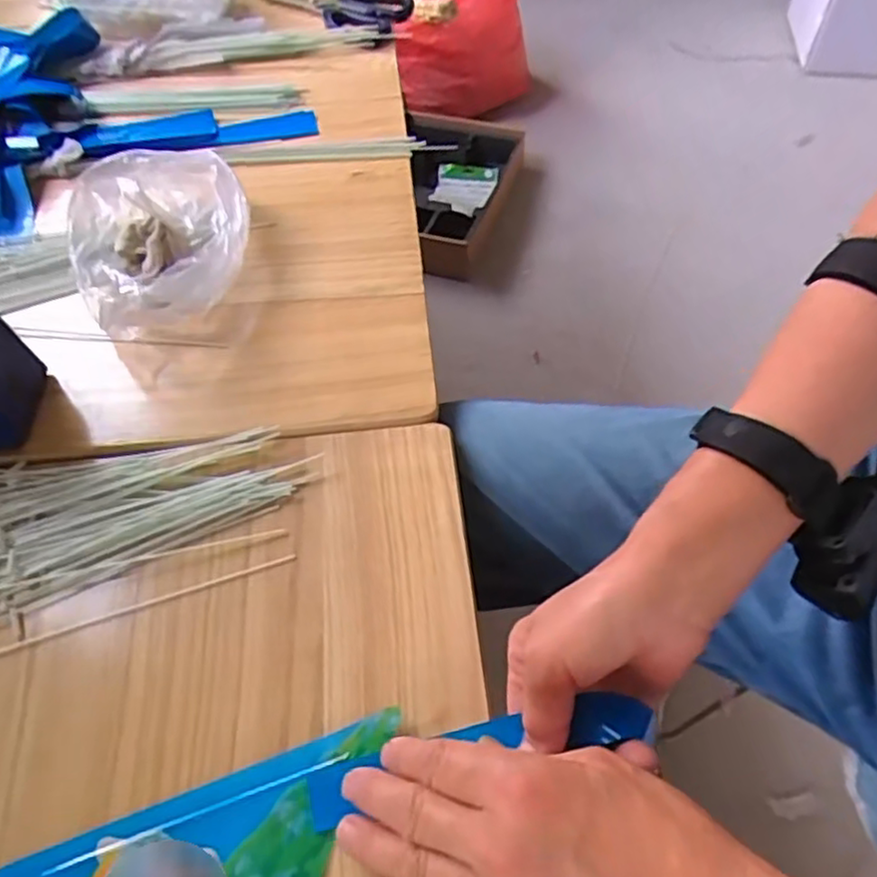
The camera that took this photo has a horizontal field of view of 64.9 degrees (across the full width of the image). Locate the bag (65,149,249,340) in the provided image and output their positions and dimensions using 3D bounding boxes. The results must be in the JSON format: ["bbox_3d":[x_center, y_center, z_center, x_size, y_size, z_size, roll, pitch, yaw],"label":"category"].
[{"bbox_3d":[-0.211,-0.154,0.526,0.130,0.060,0.173,-20,58,-12],"label":"bag"}]

